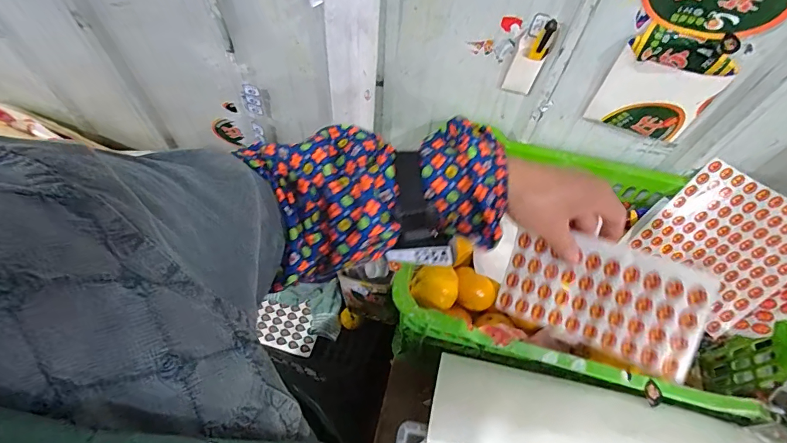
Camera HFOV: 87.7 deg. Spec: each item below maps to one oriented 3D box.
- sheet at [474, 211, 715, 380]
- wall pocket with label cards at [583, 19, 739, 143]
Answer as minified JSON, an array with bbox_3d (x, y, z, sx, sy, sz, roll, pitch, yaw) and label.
[{"bbox_3d":[0.171,0.062,0.380,0.192,0.011,0.094,20,102,32],"label":"sheet"},{"bbox_3d":[0.313,-0.158,0.488,0.112,0.127,0.024,18,59,7],"label":"wall pocket with label cards"}]

